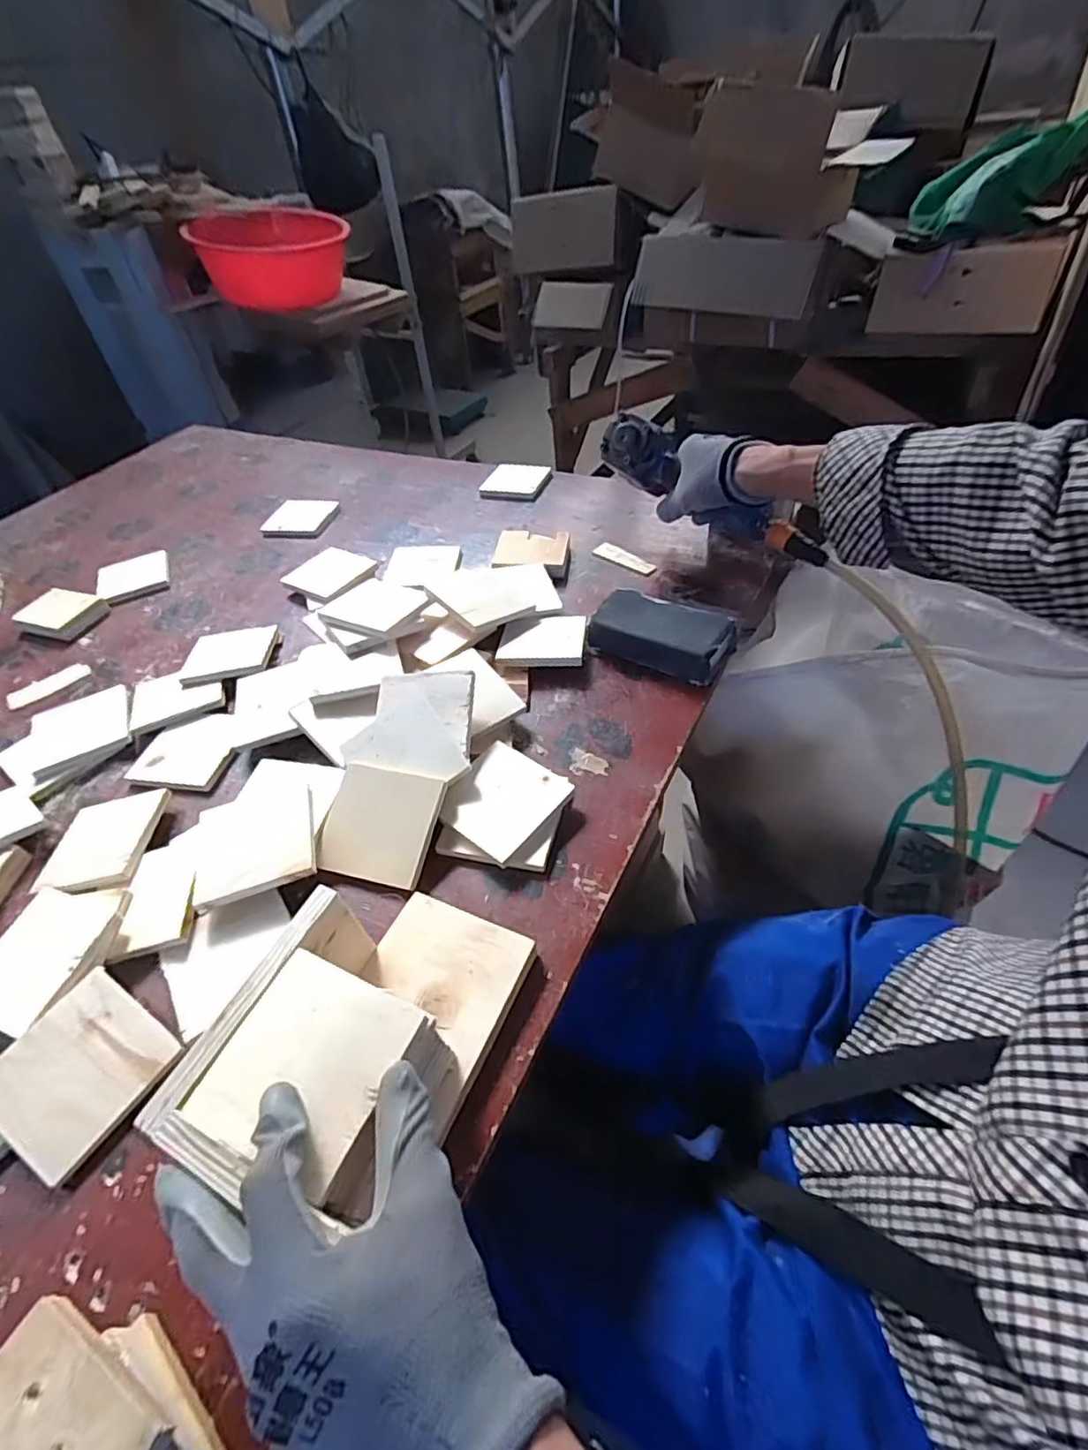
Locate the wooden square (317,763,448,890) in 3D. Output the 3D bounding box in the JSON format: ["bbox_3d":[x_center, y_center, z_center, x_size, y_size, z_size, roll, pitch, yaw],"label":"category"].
[{"bbox_3d":[-0.134,0.080,0.505,0.088,0.005,0.089,10,69,12],"label":"wooden square"}]

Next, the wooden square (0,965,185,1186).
[{"bbox_3d":[-0.301,0.223,0.402,0.092,0.007,0.092,29,53,15],"label":"wooden square"}]

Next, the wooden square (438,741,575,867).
[{"bbox_3d":[-0.035,0.060,0.519,0.087,0.007,0.092,29,58,26],"label":"wooden square"}]

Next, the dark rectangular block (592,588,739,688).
[{"bbox_3d":[0.125,-0.096,0.652,0.141,0.040,0.077,22,53,25],"label":"dark rectangular block"}]

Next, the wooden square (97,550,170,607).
[{"bbox_3d":[-0.572,-0.203,0.863,0.093,0.016,0.100,-23,49,-14],"label":"wooden square"}]

